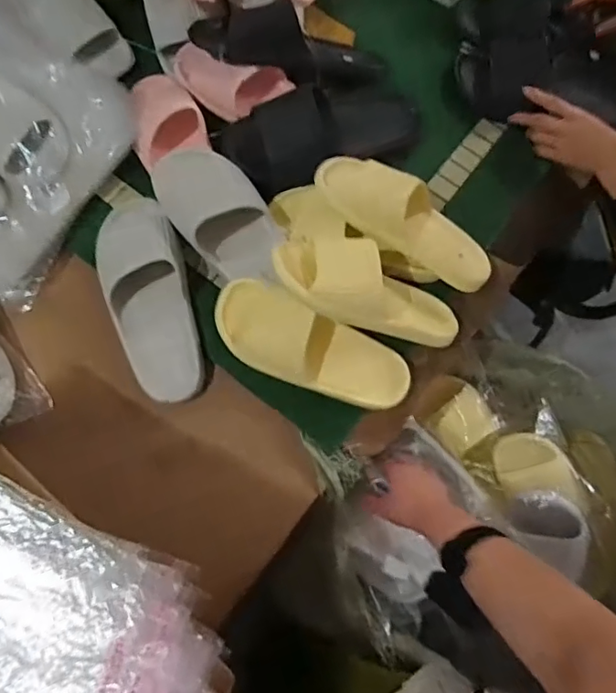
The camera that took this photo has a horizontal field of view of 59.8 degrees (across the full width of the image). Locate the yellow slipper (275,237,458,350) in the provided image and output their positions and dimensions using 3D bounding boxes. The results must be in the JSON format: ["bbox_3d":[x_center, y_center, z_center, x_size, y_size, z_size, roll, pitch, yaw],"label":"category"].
[{"bbox_3d":[0.081,-0.066,0.673,0.259,0.078,0.100,17,76,-24],"label":"yellow slipper"}]

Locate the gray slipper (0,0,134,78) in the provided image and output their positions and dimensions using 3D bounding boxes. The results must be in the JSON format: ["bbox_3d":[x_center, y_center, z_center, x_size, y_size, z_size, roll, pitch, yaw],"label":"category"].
[{"bbox_3d":[-0.373,-0.494,0.798,0.294,0.070,0.113,43,80,8],"label":"gray slipper"}]

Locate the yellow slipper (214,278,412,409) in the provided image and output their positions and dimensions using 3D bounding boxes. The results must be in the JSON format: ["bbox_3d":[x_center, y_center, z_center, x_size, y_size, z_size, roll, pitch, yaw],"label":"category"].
[{"bbox_3d":[0.010,0.005,0.657,0.263,0.075,0.093,25,78,-11],"label":"yellow slipper"}]

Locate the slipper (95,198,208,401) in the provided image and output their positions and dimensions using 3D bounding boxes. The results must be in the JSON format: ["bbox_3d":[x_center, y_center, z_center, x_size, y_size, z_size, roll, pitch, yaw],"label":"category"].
[{"bbox_3d":[-0.207,-0.072,0.691,0.104,0.070,0.280,-18,79,-5],"label":"slipper"}]

